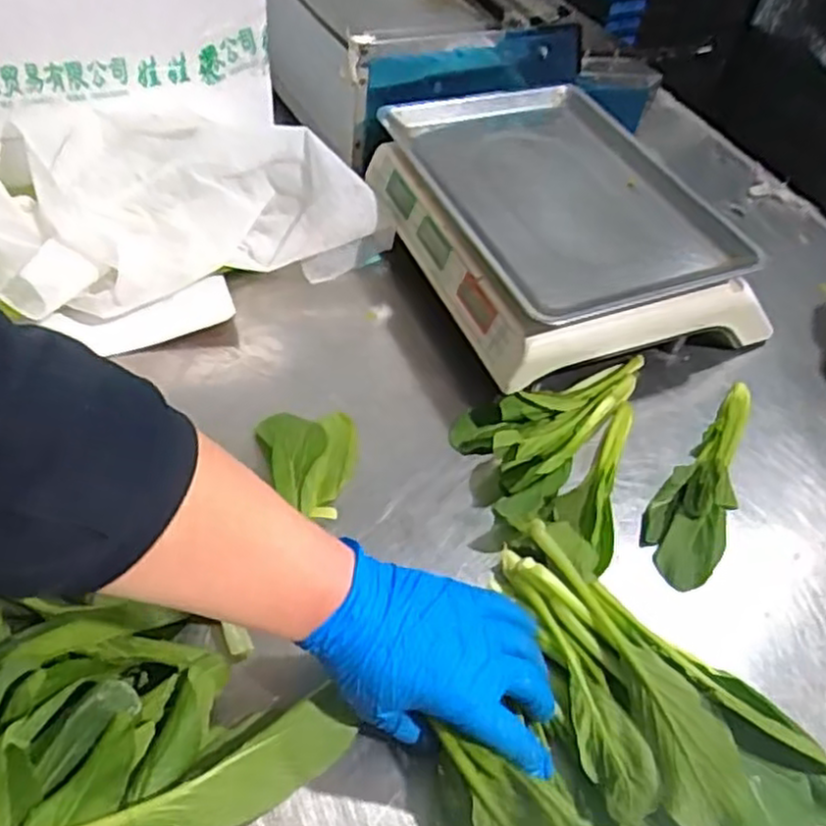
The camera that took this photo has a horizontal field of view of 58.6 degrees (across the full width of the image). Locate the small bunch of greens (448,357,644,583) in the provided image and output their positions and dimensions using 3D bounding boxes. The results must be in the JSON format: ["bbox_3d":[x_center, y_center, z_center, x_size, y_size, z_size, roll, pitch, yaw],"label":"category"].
[{"bbox_3d":[0.109,0.022,0.624,0.147,0.038,0.243,15,50,8],"label":"small bunch of greens"}]

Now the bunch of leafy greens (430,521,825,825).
[{"bbox_3d":[0.135,0.196,0.445,0.229,0.080,0.274,-4,50,-8],"label":"bunch of leafy greens"}]

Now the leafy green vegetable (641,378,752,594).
[{"bbox_3d":[0.259,0.048,0.619,0.063,0.051,0.219,31,53,20],"label":"leafy green vegetable"}]

